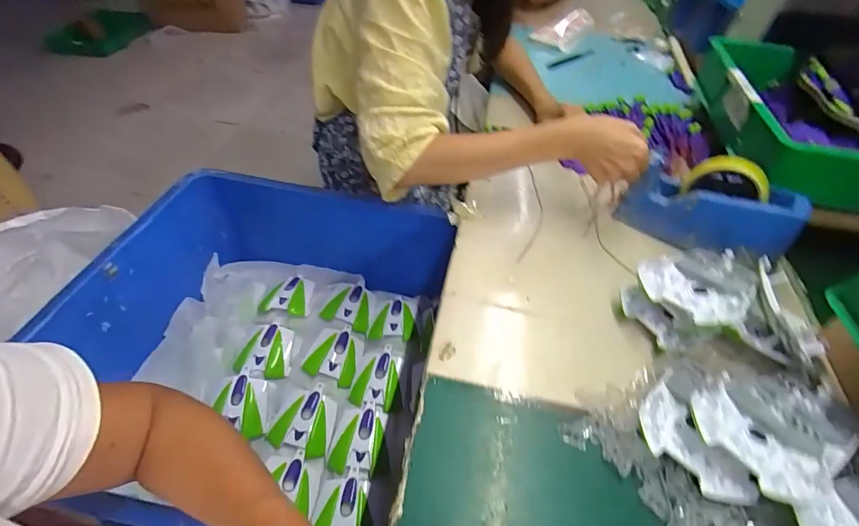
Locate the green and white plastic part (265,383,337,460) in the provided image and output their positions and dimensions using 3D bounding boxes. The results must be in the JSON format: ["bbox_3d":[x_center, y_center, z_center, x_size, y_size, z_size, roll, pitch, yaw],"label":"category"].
[{"bbox_3d":[-0.196,0.243,0.631,0.096,0.025,0.100,10,54,-2],"label":"green and white plastic part"}]

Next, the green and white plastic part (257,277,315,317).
[{"bbox_3d":[-0.270,0.059,0.768,0.086,0.022,0.089,0,48,-3],"label":"green and white plastic part"}]

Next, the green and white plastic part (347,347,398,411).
[{"bbox_3d":[-0.089,0.192,0.679,0.072,0.031,0.102,11,49,7],"label":"green and white plastic part"}]

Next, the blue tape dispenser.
[{"bbox_3d":[0.361,-0.068,0.534,0.192,0.107,0.068,22,51,16],"label":"blue tape dispenser"}]

